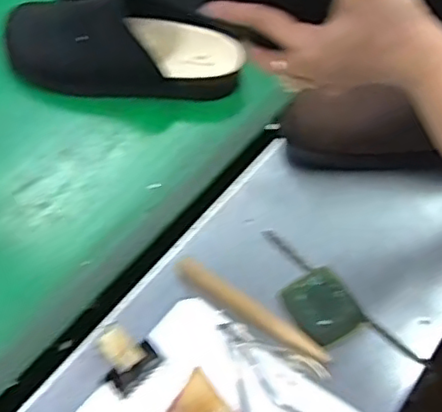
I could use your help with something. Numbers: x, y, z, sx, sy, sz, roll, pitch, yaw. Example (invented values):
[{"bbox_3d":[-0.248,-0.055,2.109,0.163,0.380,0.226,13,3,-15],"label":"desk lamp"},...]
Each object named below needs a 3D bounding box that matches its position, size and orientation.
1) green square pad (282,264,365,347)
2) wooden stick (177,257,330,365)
[{"bbox_3d":[0.091,0.090,0.568,0.054,0.017,0.065,-24,58,-18],"label":"green square pad"},{"bbox_3d":[0.024,0.094,0.570,0.160,0.010,0.020,34,60,21],"label":"wooden stick"}]

